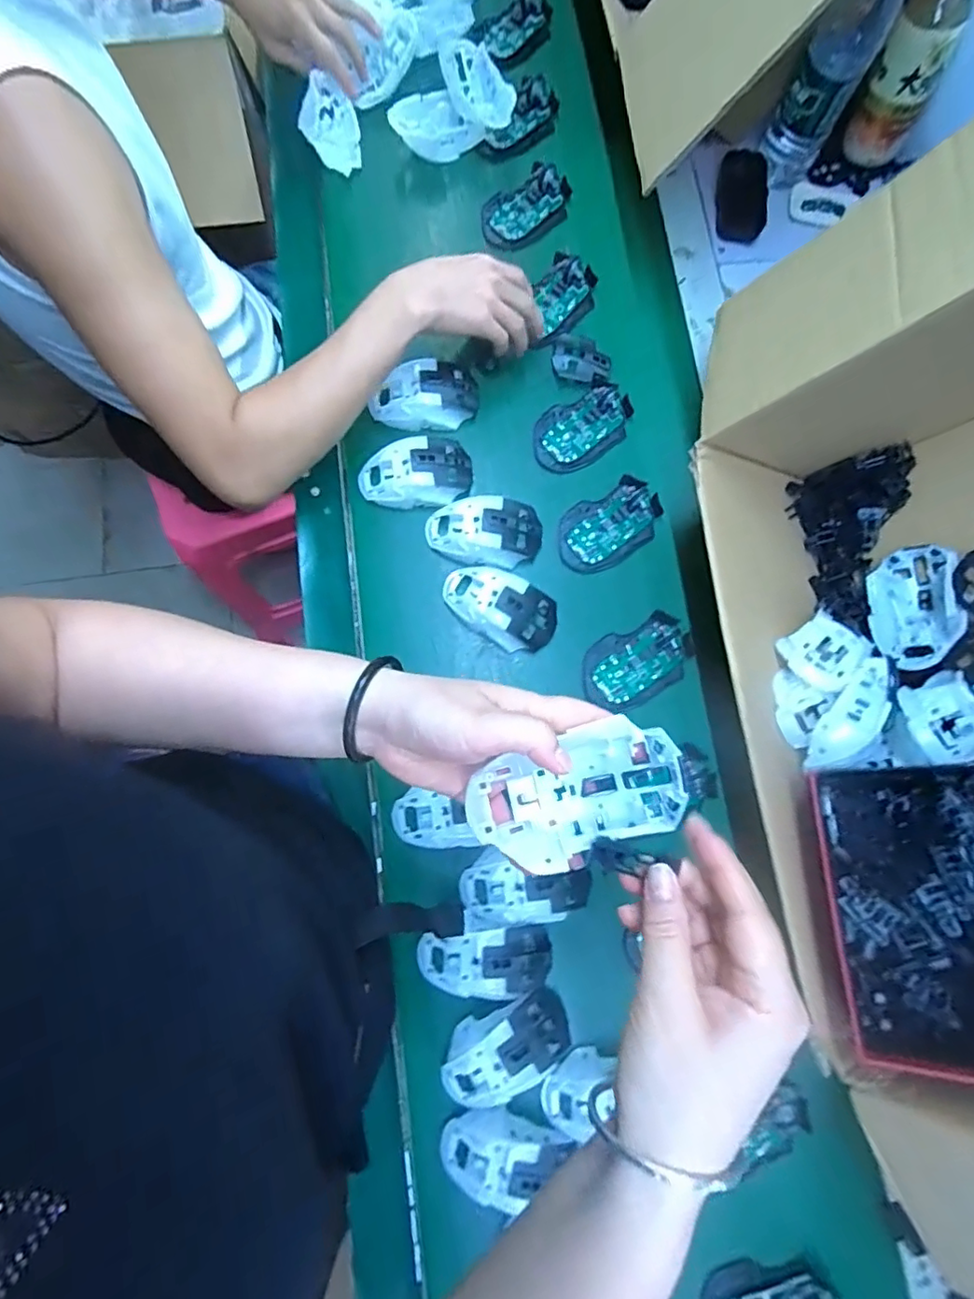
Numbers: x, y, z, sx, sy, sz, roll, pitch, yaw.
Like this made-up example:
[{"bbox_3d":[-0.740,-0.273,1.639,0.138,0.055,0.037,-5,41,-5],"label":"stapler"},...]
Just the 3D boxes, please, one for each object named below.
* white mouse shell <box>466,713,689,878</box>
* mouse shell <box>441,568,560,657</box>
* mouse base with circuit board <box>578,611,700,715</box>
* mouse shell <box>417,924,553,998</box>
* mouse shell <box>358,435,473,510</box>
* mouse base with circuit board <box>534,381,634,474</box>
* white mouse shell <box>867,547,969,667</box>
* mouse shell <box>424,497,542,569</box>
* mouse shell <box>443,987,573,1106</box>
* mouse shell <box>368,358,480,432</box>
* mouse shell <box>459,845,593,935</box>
[{"bbox_3d":[0.048,0.081,0.314,0.111,0.030,0.063,-20,80,-3],"label":"white mouse shell"},{"bbox_3d":[0.012,-0.042,0.565,0.116,0.039,0.065,27,80,3],"label":"mouse shell"},{"bbox_3d":[0.149,0.012,0.563,0.114,0.019,0.072,-32,83,-7],"label":"mouse base with circuit board"},{"bbox_3d":[-0.001,0.272,0.503,0.117,0.035,0.066,-3,80,-3],"label":"mouse shell"},{"bbox_3d":[-0.074,-0.180,0.590,0.117,0.037,0.069,-14,81,-4],"label":"mouse shell"},{"bbox_3d":[0.103,-0.239,0.613,0.113,0.013,0.074,-32,83,-7],"label":"mouse base with circuit board"},{"bbox_3d":[0.386,-0.036,0.514,0.032,0.067,0.113,25,71,-40],"label":"white mouse shell"},{"bbox_3d":[-0.003,-0.119,0.580,0.115,0.036,0.068,7,80,-1],"label":"mouse shell"},{"bbox_3d":[0.017,0.346,0.492,0.114,0.041,0.065,-25,82,-6],"label":"mouse shell"},{"bbox_3d":[-0.066,-0.269,0.606,0.109,0.034,0.064,2,80,-2],"label":"mouse shell"},{"bbox_3d":[0.035,0.213,0.515,0.117,0.032,0.064,-8,81,-3],"label":"mouse shell"}]

